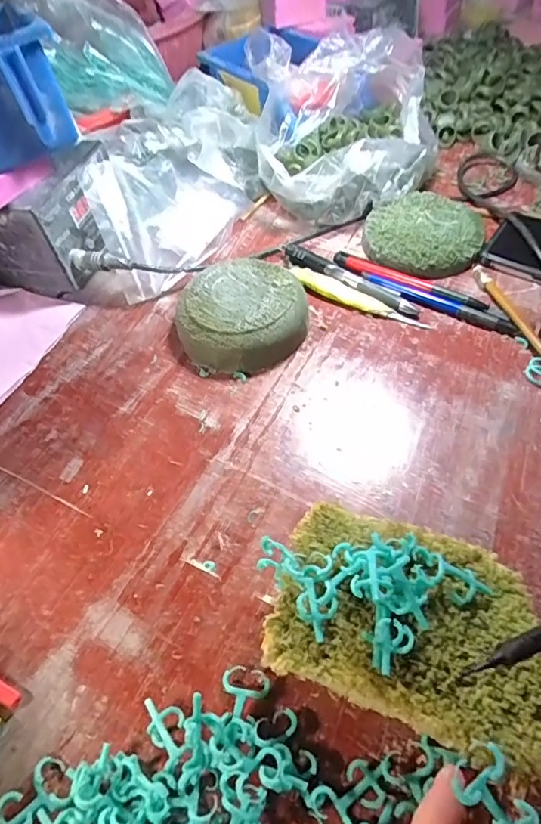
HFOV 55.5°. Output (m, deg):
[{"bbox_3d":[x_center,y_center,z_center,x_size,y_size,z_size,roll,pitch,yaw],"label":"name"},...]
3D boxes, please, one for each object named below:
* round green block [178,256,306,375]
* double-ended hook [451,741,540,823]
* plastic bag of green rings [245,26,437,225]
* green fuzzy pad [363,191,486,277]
[{"bbox_3d":[-0.022,-0.078,0.423,0.095,0.038,0.095,-2,53,3],"label":"round green block"},{"bbox_3d":[0.086,0.147,0.195,0.021,0.014,0.028,-27,56,-15],"label":"double-ended hook"},{"bbox_3d":[0.076,-0.295,0.526,0.177,0.111,0.195,-4,53,2],"label":"plastic bag of green rings"},{"bbox_3d":[0.140,-0.164,0.475,0.104,0.023,0.101,13,55,14],"label":"green fuzzy pad"}]

